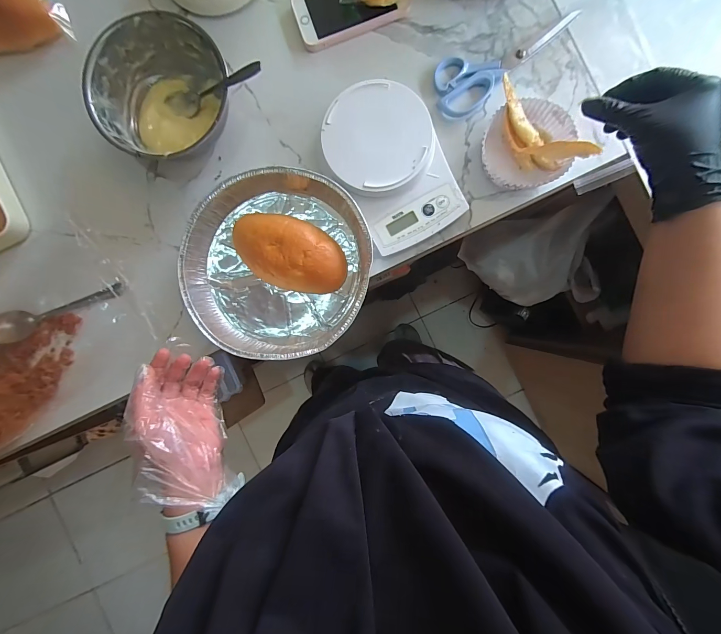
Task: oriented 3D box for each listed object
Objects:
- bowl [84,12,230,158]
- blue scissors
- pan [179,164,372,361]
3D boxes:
[{"bbox_3d":[-0.234,-0.263,0.390,0.140,0.059,0.156,33,92,2],"label":"bowl"},{"bbox_3d":[0.178,-0.312,0.396,0.192,0.014,0.065,-28,89,2],"label":"blue scissors"},{"bbox_3d":[-0.099,-0.063,0.394,0.214,0.043,0.213,0,90,2],"label":"pan"}]

